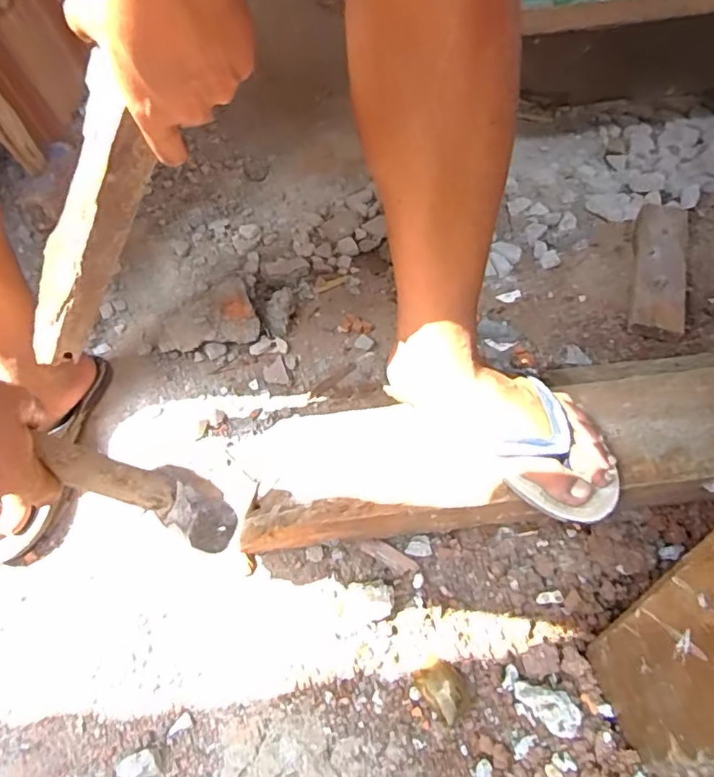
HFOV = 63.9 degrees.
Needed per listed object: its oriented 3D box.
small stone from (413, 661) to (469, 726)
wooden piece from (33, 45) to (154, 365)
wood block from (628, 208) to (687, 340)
[{"bbox_3d":[0.073,0.250,0.476,0.037,0.031,0.047,-29,56,-17],"label":"small stone"},{"bbox_3d":[-0.218,-0.112,0.457,0.051,0.277,0.039,16,47,-28],"label":"wooden piece"},{"bbox_3d":[0.398,-0.160,0.756,0.062,0.042,0.222,12,55,13],"label":"wood block"}]

